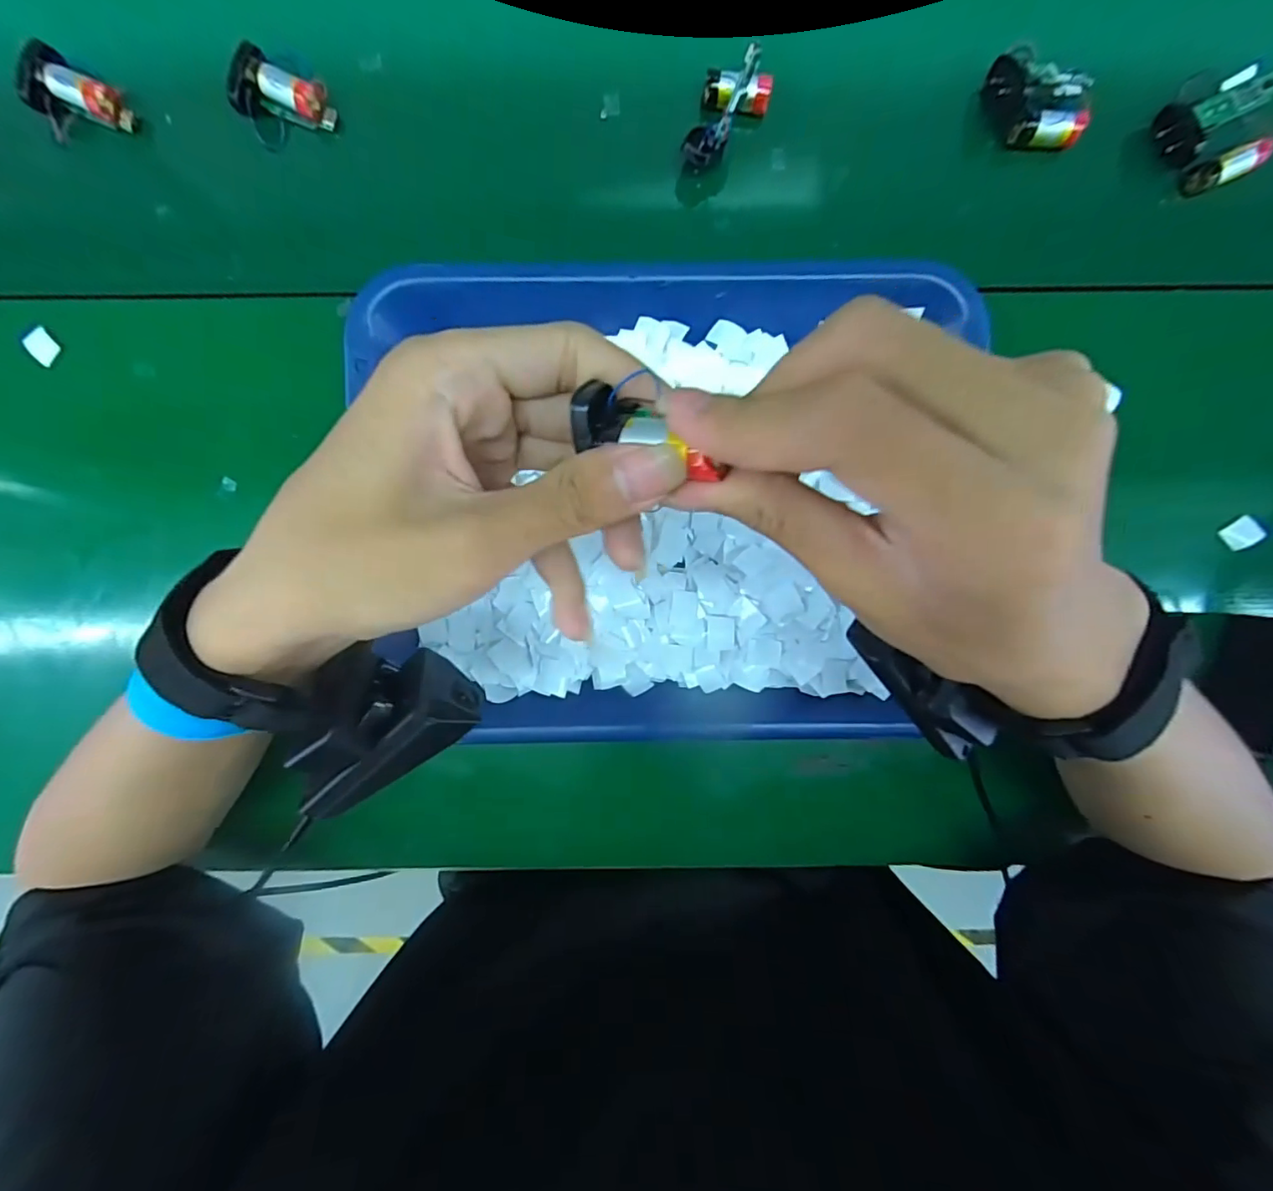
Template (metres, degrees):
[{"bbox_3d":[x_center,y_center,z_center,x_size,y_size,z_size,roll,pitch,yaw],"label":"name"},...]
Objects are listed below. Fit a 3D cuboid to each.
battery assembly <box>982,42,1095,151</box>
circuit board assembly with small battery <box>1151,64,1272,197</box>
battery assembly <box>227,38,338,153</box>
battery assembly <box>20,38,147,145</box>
[{"bbox_3d":[0.222,-0.274,0.300,0.060,0.021,0.036,38,93,-4],"label":"battery assembly"},{"bbox_3d":[0.322,-0.255,0.298,0.044,0.028,0.049,-19,95,0],"label":"circuit board assembly with small battery"},{"bbox_3d":[-0.197,-0.274,0.303,0.047,0.027,0.036,23,94,-3],"label":"battery assembly"},{"bbox_3d":[-0.314,-0.277,0.304,0.047,0.024,0.038,23,94,-3],"label":"battery assembly"}]

